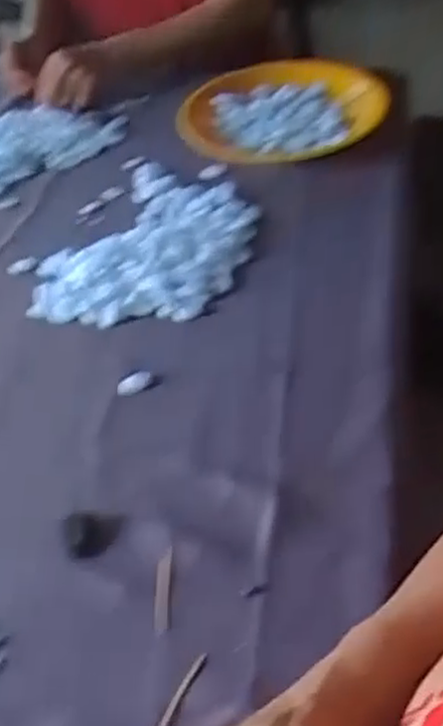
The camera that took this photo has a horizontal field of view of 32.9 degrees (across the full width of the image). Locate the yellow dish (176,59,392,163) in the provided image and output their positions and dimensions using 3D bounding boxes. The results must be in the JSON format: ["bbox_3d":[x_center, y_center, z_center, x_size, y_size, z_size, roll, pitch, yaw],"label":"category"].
[{"bbox_3d":[0.075,-0.305,0.901,0.246,0.042,0.187,-4,43,5],"label":"yellow dish"}]

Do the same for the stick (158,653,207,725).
[{"bbox_3d":[-0.026,0.202,0.451,0.006,0.004,0.062,18,48,22],"label":"stick"}]

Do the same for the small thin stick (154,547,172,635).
[{"bbox_3d":[-0.039,0.148,0.500,0.010,0.009,0.061,-2,44,3],"label":"small thin stick"}]

